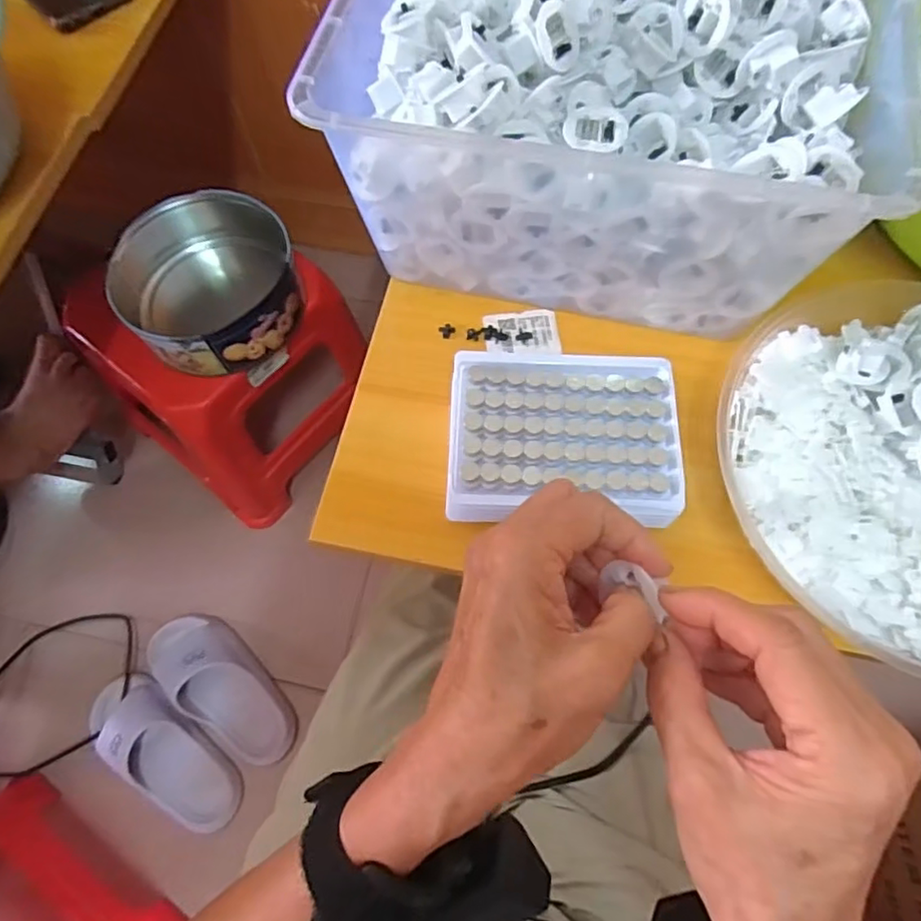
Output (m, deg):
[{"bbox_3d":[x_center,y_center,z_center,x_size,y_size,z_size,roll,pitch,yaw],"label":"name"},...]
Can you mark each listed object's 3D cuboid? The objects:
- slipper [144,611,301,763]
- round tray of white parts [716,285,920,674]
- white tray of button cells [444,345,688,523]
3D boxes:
[{"bbox_3d":[-0.303,0.288,0.790,0.225,0.071,0.097,42,75,15],"label":"slipper"},{"bbox_3d":[0.257,0.005,0.346,0.211,0.041,0.237,-23,71,-8],"label":"round tray of white parts"},{"bbox_3d":[0.060,-0.014,0.369,0.130,0.031,0.104,2,69,1],"label":"white tray of button cells"}]

